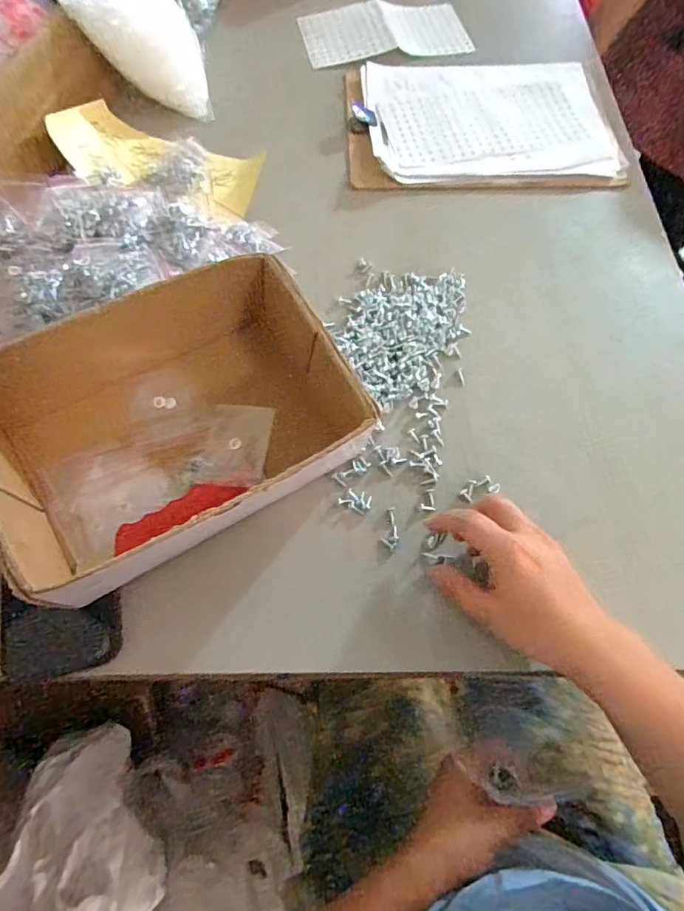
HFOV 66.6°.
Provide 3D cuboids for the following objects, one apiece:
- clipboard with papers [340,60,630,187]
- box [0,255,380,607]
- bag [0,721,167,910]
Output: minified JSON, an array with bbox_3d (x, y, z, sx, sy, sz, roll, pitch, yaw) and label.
[{"bbox_3d":[0.168,-0.409,0.635,0.313,0.017,0.227,1,65,0],"label":"clipboard with papers"},{"bbox_3d":[-0.118,-0.016,0.390,0.254,0.102,0.172,-31,69,-14],"label":"box"},{"bbox_3d":[-0.293,0.443,0.567,0.164,0.062,0.239,-17,67,-8],"label":"bag"}]

